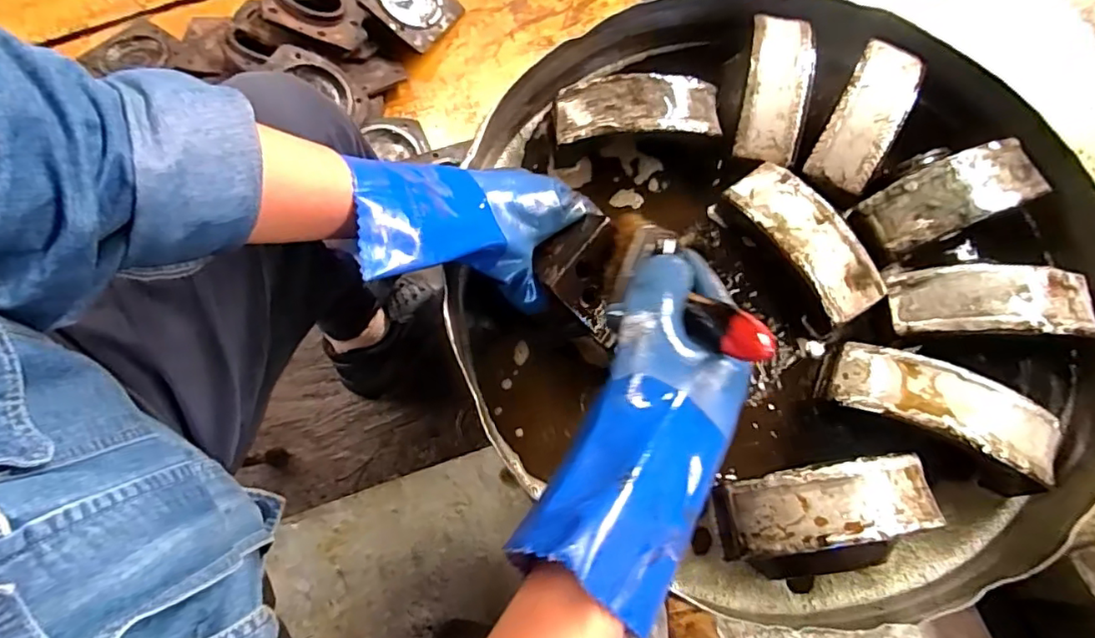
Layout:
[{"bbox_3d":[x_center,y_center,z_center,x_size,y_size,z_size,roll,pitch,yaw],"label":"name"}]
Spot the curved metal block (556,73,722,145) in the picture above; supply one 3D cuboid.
[{"bbox_3d":[0.088,-0.202,0.557,0.156,0.026,0.059,-7,73,0],"label":"curved metal block"}]

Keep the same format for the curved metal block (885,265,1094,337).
[{"bbox_3d":[0.379,-0.015,0.492,0.158,0.031,0.058,1,73,3],"label":"curved metal block"}]

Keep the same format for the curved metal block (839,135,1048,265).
[{"bbox_3d":[0.363,-0.112,0.526,0.161,0.036,0.070,-24,73,-5],"label":"curved metal block"}]

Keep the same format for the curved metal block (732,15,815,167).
[{"bbox_3d":[0.223,-0.225,0.567,0.059,0.029,0.152,11,74,6],"label":"curved metal block"}]

